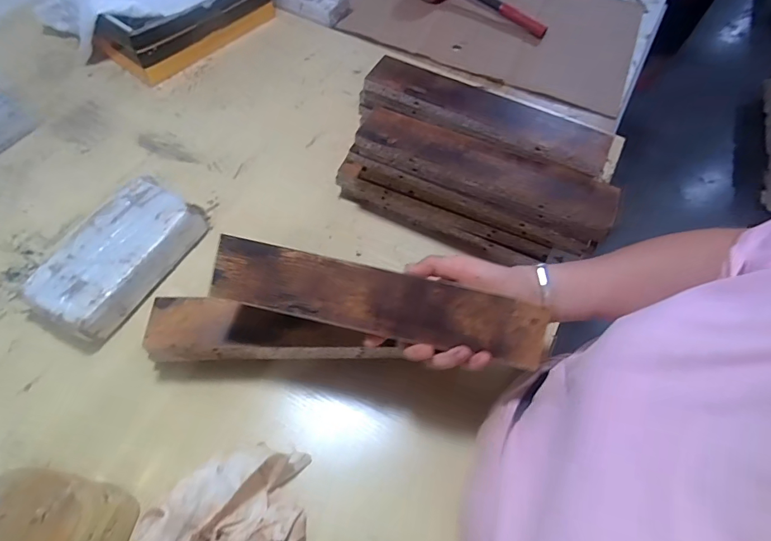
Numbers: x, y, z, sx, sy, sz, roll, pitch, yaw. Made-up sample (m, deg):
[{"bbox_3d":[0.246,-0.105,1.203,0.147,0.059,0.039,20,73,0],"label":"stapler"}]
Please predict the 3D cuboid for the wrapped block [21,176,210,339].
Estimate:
[{"bbox_3d":[-0.342,-0.015,0.558,0.112,0.067,0.212,23,61,9],"label":"wrapped block"}]

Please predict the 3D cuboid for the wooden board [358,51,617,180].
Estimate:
[{"bbox_3d":[0.124,-0.199,0.534,0.301,0.016,0.070,26,61,11],"label":"wooden board"}]

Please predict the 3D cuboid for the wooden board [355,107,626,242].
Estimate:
[{"bbox_3d":[0.118,-0.121,0.514,0.304,0.032,0.066,24,61,10],"label":"wooden board"}]

